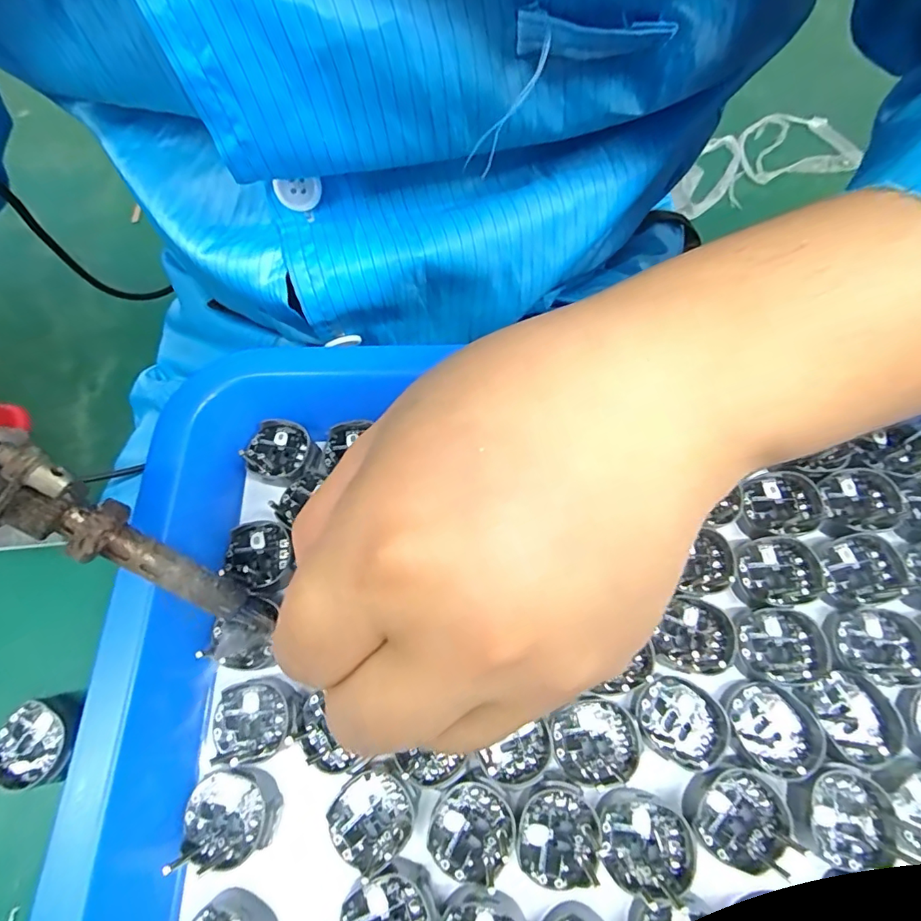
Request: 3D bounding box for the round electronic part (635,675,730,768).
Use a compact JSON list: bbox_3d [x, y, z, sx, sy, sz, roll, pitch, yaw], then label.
[{"bbox_3d":[0.075,0.087,0.164,0.030,0.004,0.024,26,71,9],"label":"round electronic part"}]

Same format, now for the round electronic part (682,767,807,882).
[{"bbox_3d":[0.088,0.111,0.152,0.028,0.008,0.027,0,69,-1],"label":"round electronic part"}]

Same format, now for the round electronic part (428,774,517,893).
[{"bbox_3d":[0.004,0.116,0.154,0.025,0.005,0.027,0,69,-1],"label":"round electronic part"}]

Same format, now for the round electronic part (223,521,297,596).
[{"bbox_3d":[-0.077,0.037,0.190,0.025,0.005,0.027,0,69,-1],"label":"round electronic part"}]

